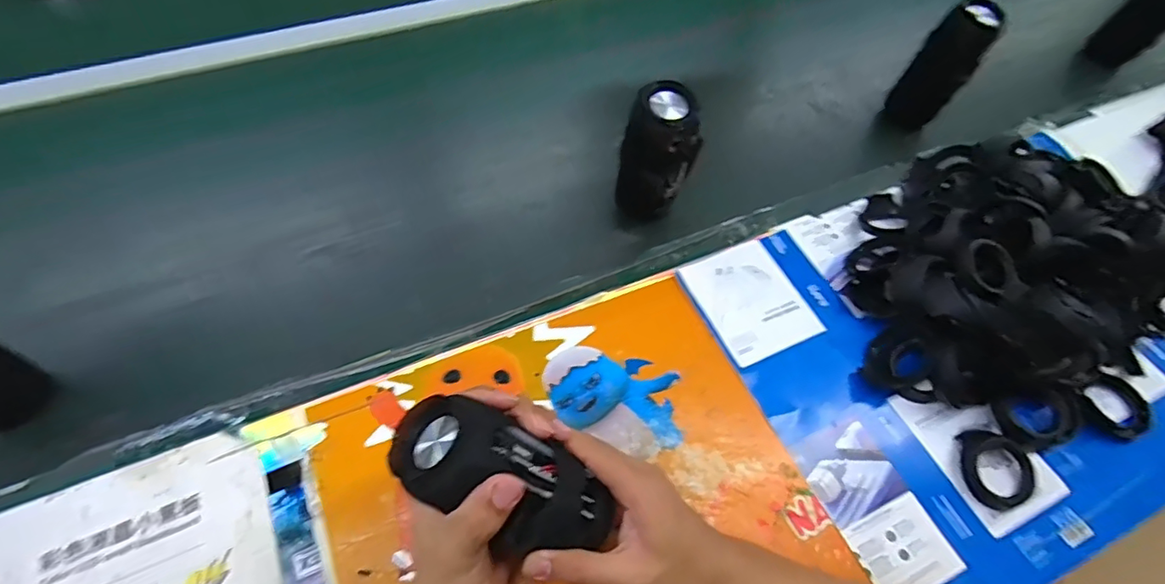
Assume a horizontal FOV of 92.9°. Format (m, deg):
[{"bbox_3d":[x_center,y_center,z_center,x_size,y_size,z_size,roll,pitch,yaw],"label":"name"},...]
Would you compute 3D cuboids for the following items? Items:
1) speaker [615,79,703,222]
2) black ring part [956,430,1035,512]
[{"bbox_3d":[0.076,-0.133,0.564,0.072,0.142,0.058,16,59,6],"label":"speaker"},{"bbox_3d":[0.346,0.146,0.466,0.057,0.021,0.063,-18,61,-15],"label":"black ring part"}]

